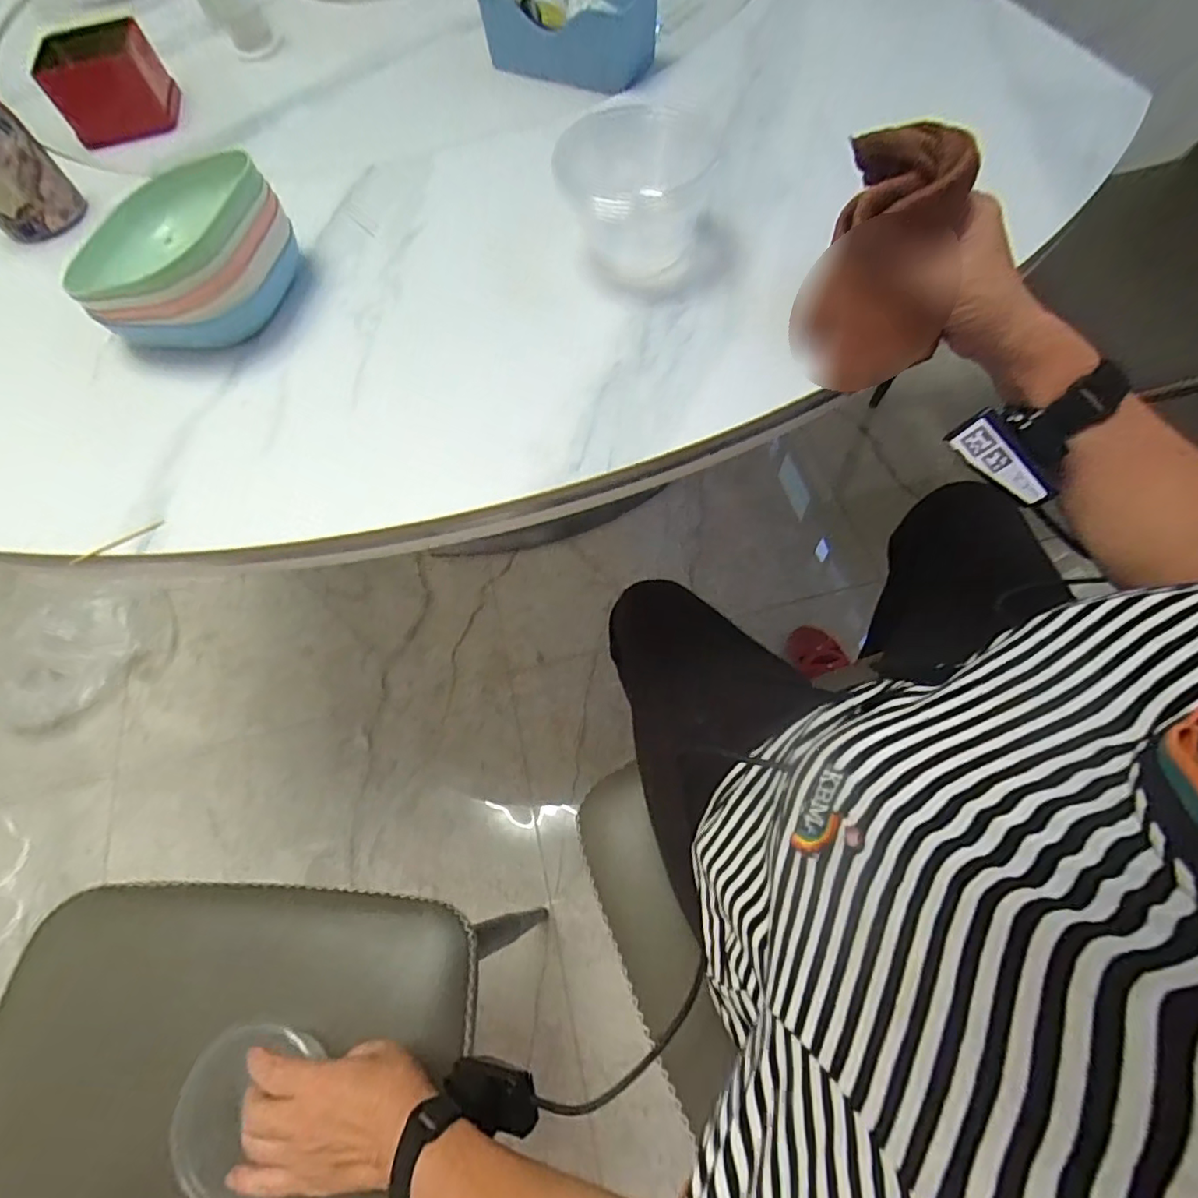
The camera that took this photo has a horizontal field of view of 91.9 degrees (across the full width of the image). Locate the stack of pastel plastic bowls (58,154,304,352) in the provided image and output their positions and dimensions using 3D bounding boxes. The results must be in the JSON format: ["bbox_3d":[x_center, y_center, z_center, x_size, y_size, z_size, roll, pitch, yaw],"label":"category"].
[{"bbox_3d":[-0.298,-0.242,0.421,0.127,0.067,0.129,1,64,4],"label":"stack of pastel plastic bowls"}]

